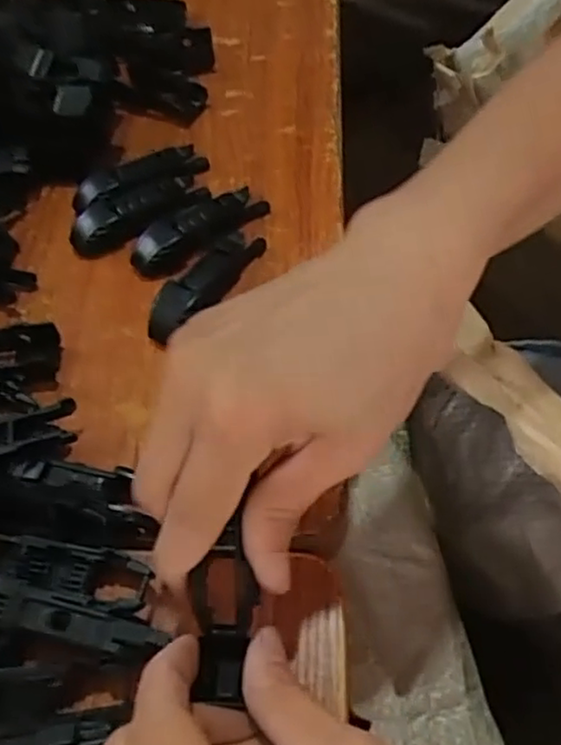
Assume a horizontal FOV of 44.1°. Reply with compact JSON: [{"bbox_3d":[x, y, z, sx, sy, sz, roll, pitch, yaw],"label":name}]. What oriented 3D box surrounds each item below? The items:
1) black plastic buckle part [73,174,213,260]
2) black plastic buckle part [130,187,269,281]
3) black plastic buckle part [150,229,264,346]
[{"bbox_3d":[-0.072,-0.083,0.350,0.071,0.014,0.027,-25,59,-13],"label":"black plastic buckle part"},{"bbox_3d":[-0.040,-0.071,0.340,0.071,0.013,0.025,-32,60,-17],"label":"black plastic buckle part"},{"bbox_3d":[-0.034,-0.042,0.318,0.018,0.016,0.071,34,64,22],"label":"black plastic buckle part"}]

